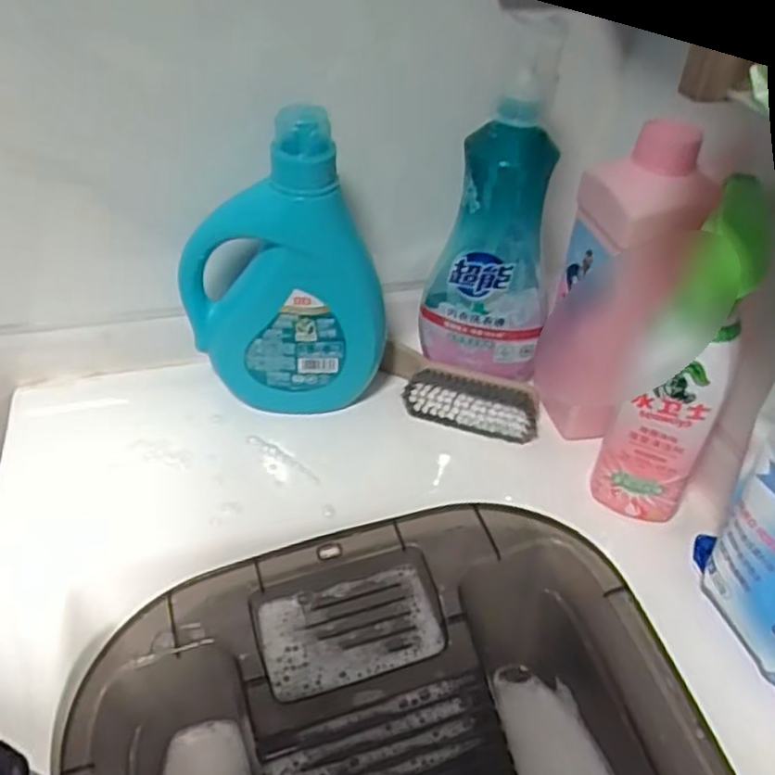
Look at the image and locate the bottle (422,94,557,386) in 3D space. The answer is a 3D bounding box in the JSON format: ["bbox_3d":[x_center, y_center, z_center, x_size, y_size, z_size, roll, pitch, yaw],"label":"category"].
[{"bbox_3d":[0.081,-0.105,0.561,0.095,0.205,0.055,8,40,5],"label":"bottle"}]

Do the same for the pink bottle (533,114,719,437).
[{"bbox_3d":[0.167,-0.065,0.541,0.081,0.234,0.069,8,40,5],"label":"pink bottle"}]

